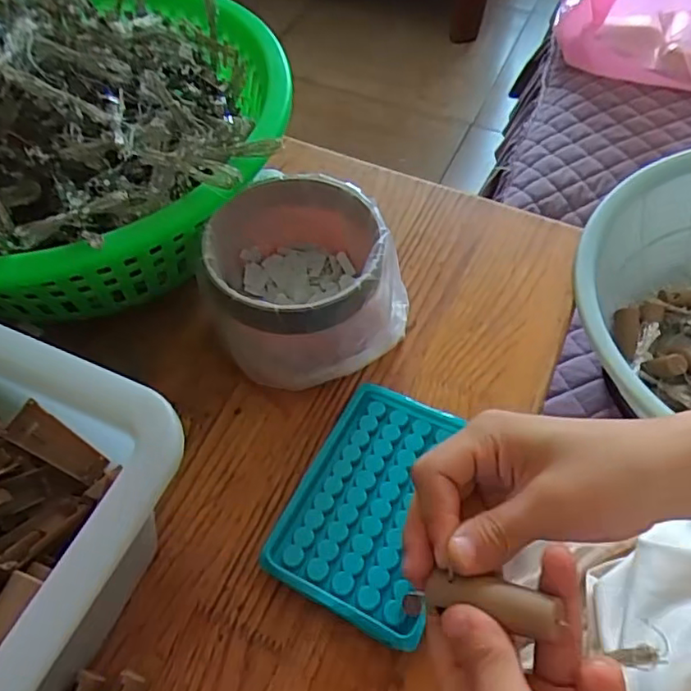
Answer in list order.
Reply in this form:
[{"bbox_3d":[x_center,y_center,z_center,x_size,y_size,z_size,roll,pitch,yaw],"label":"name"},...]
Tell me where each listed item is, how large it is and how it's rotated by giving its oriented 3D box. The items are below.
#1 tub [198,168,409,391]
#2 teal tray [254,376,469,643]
[{"bbox_3d":[-0.032,-0.042,0.418,0.115,0.085,0.120,1,55,-1],"label":"tub"},{"bbox_3d":[0.018,0.092,0.363,0.089,0.023,0.135,20,57,13],"label":"teal tray"}]

